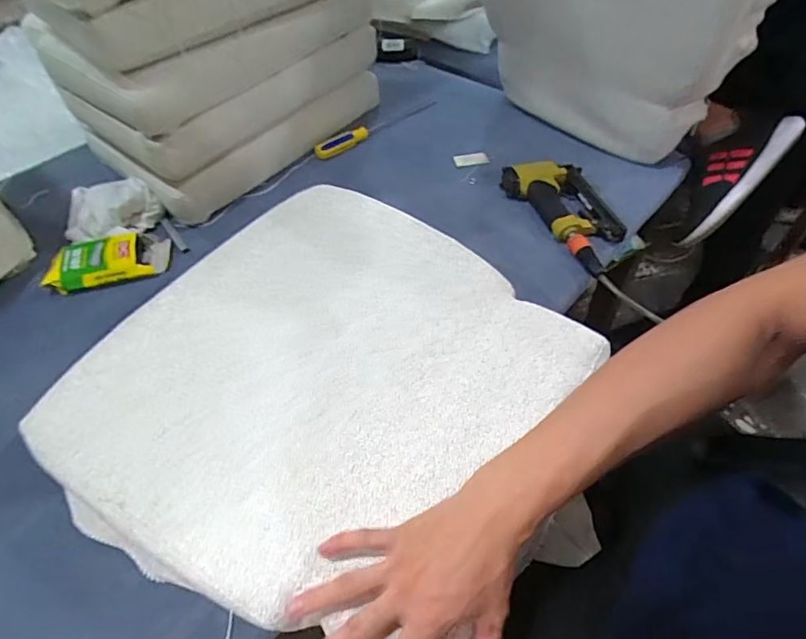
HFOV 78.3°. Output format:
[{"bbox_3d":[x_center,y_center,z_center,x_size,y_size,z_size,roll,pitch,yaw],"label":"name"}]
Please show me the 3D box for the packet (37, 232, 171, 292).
[{"bbox_3d":[-0.462,-0.093,0.773,0.179,0.033,0.094,-13,51,-8],"label":"packet"}]

